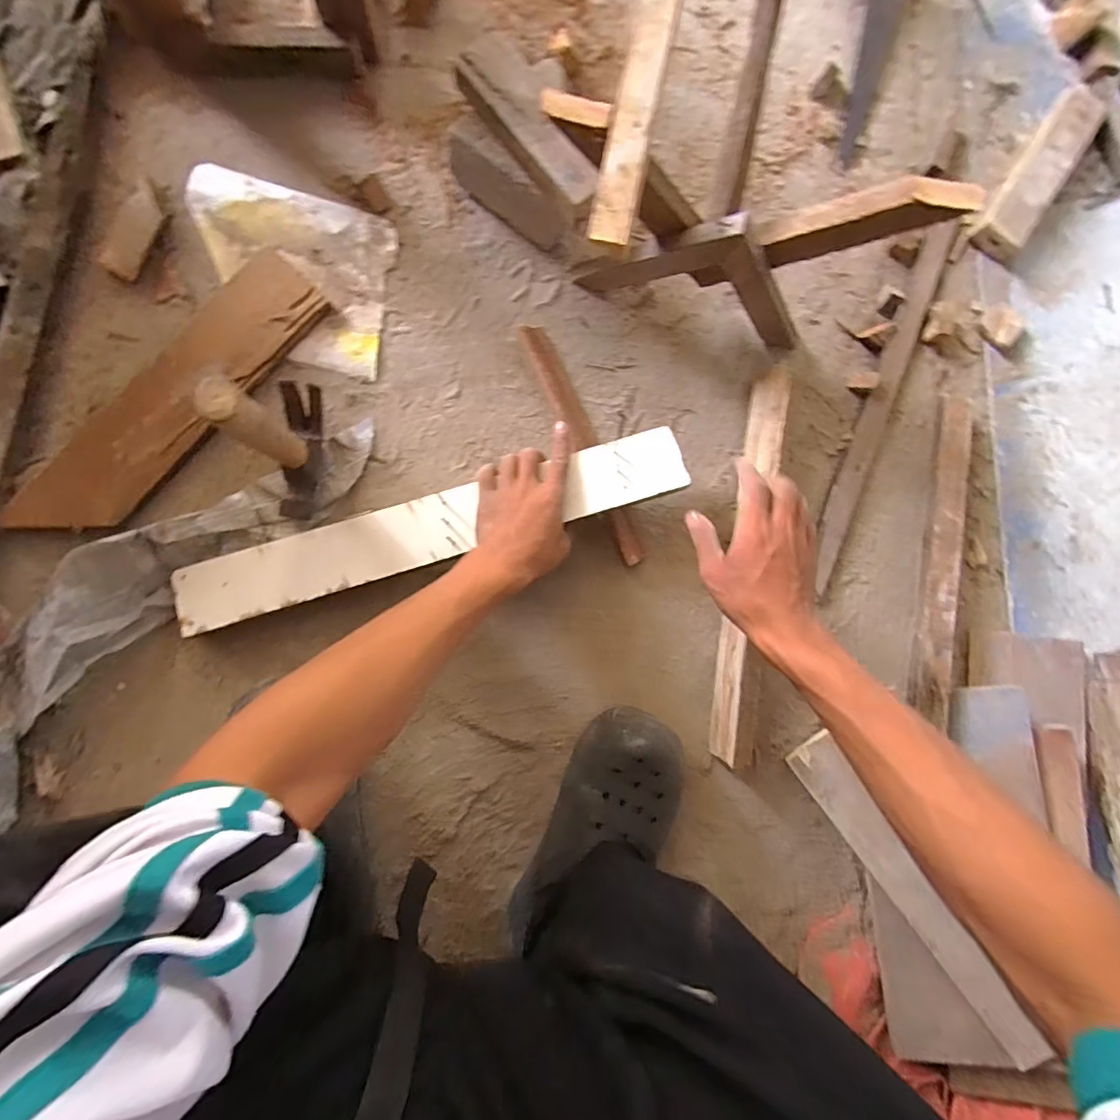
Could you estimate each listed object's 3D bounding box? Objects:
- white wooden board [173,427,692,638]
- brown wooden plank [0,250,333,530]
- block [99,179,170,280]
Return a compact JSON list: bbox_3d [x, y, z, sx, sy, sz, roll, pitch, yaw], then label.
[{"bbox_3d":[-0.121,-0.031,0.507,0.501,0.013,0.063,-17,91,-3],"label":"white wooden board"},{"bbox_3d":[-0.379,-0.155,0.510,0.084,0.021,0.352,40,85,-4],"label":"brown wooden plank"},{"bbox_3d":[-0.418,-0.322,0.508,0.035,0.009,0.091,24,86,-5],"label":"block"}]

